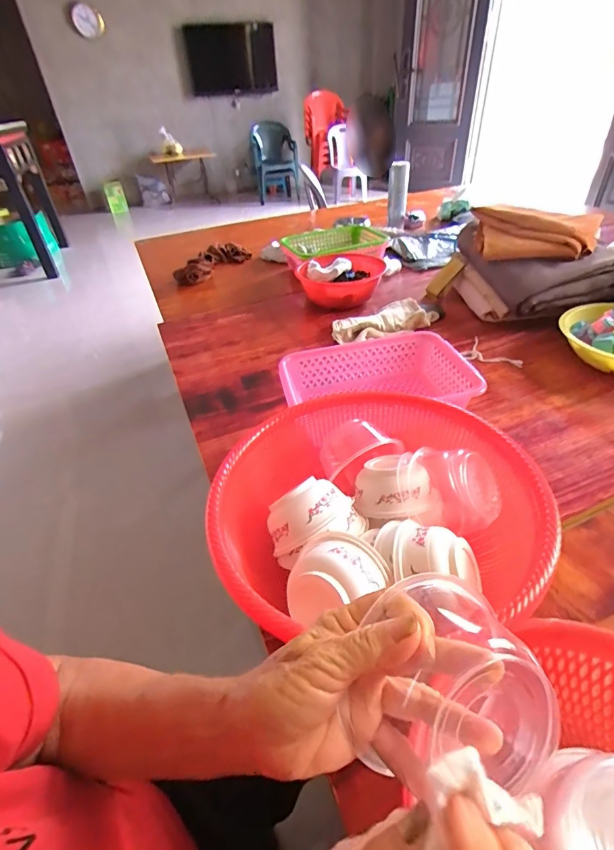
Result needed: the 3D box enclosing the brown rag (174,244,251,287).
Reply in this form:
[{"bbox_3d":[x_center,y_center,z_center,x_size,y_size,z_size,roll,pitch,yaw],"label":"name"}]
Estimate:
[{"bbox_3d":[-0.311,-0.548,1.367,0.123,0.070,0.314,9,41,15],"label":"brown rag"}]

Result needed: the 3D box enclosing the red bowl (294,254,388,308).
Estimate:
[{"bbox_3d":[0.093,-0.389,1.114,0.225,0.096,0.231,-3,40,2],"label":"red bowl"}]

